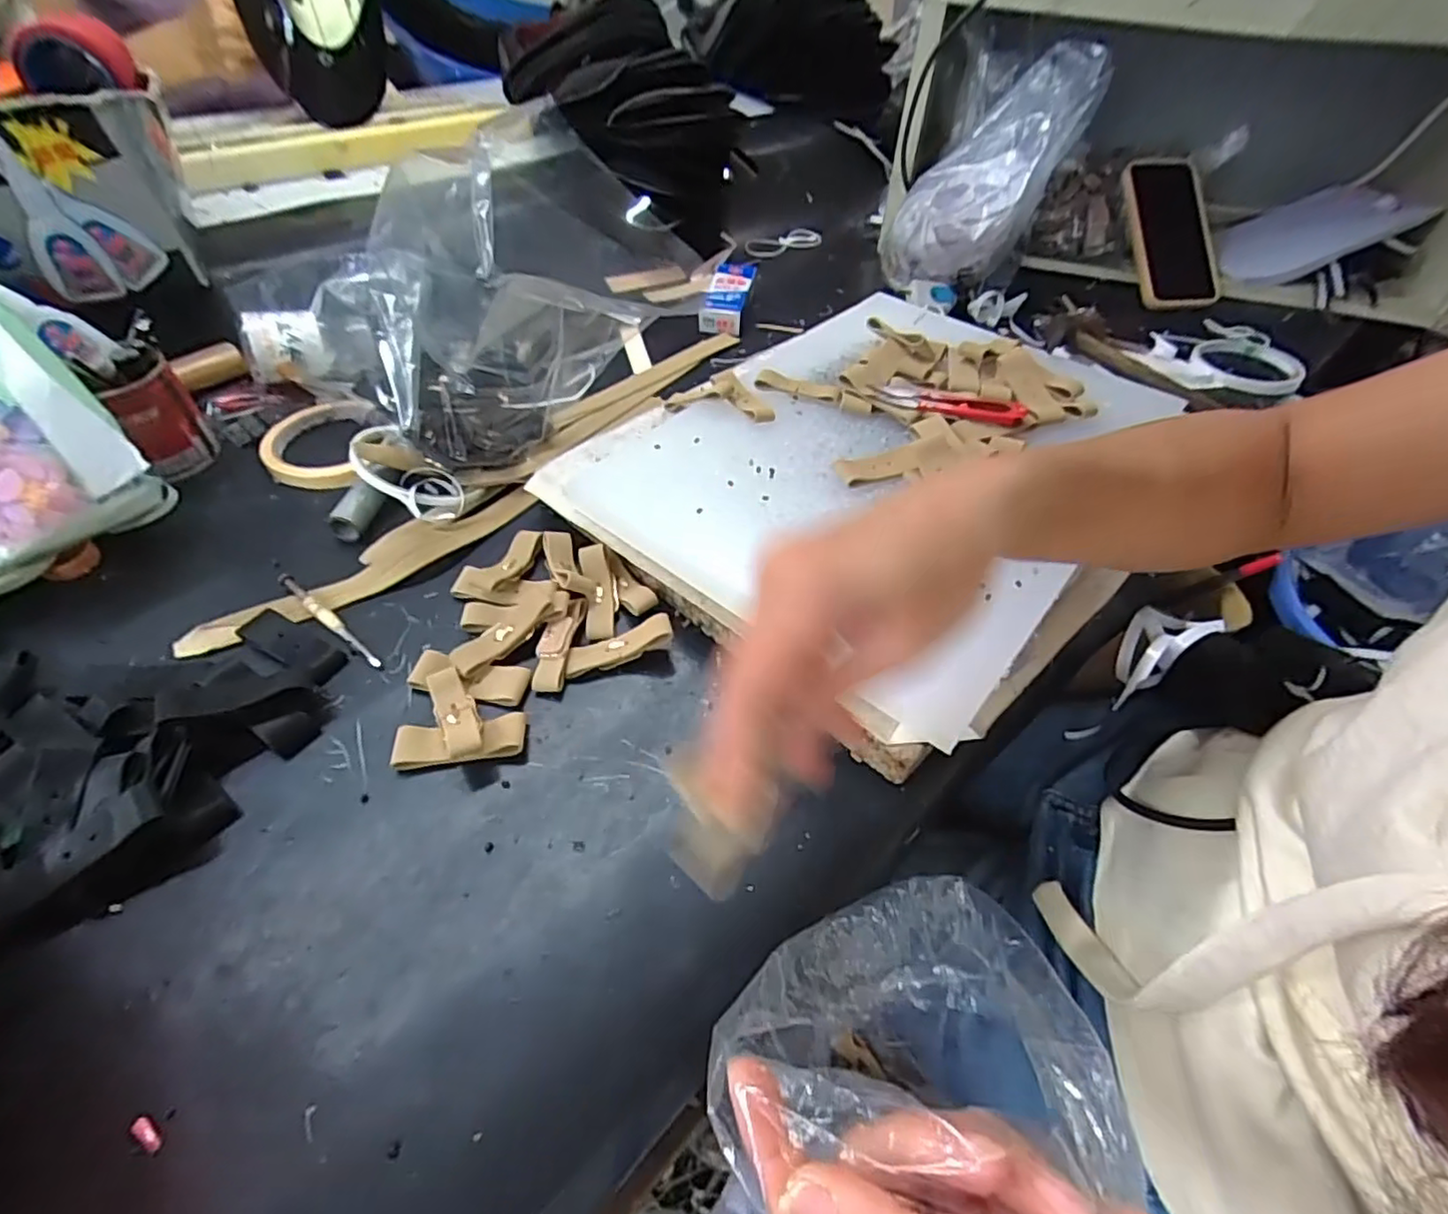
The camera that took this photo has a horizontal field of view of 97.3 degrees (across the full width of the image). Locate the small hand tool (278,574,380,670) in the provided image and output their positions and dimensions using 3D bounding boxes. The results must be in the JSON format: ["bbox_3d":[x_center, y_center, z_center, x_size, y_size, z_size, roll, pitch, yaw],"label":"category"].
[{"bbox_3d":[-0.223,0.006,0.359,0.095,0.006,0.008,32,55,22],"label":"small hand tool"}]

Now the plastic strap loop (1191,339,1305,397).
[{"bbox_3d":[0.472,-0.222,0.576,0.084,0.011,0.089,22,52,16],"label":"plastic strap loop"}]

